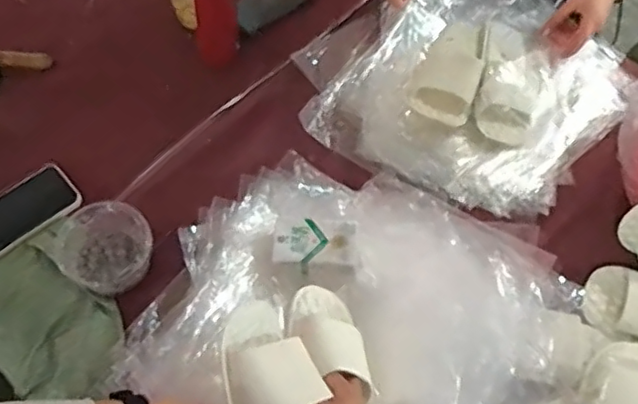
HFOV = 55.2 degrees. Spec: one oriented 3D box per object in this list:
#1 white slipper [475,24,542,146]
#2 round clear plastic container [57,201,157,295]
[{"bbox_3d":[0.310,-0.198,0.972,0.106,0.064,0.217,14,62,4],"label":"white slipper"},{"bbox_3d":[-0.268,0.060,0.785,0.107,0.076,0.104,2,61,-4],"label":"round clear plastic container"}]

